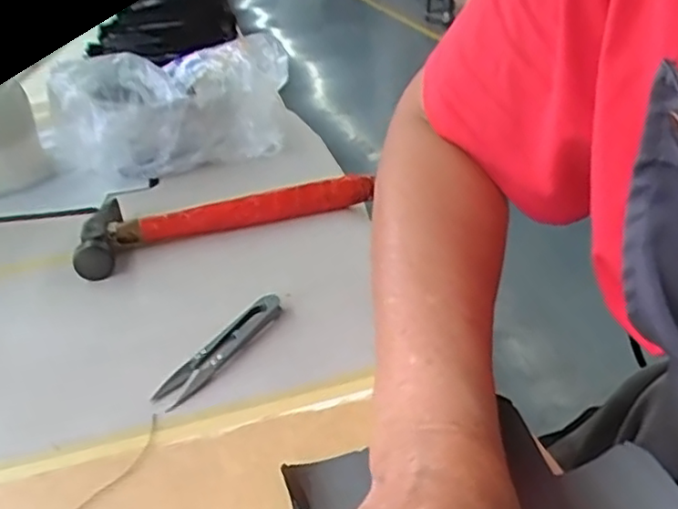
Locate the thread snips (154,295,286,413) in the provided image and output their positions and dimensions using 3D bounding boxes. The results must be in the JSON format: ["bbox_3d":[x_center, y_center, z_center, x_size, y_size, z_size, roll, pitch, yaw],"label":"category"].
[{"bbox_3d":[-0.071,0.056,0.400,0.022,0.012,0.104,14,34,29],"label":"thread snips"}]

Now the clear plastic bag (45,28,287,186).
[{"bbox_3d":[-0.158,-0.147,0.678,0.250,0.119,0.114,-21,33,-27],"label":"clear plastic bag"}]

